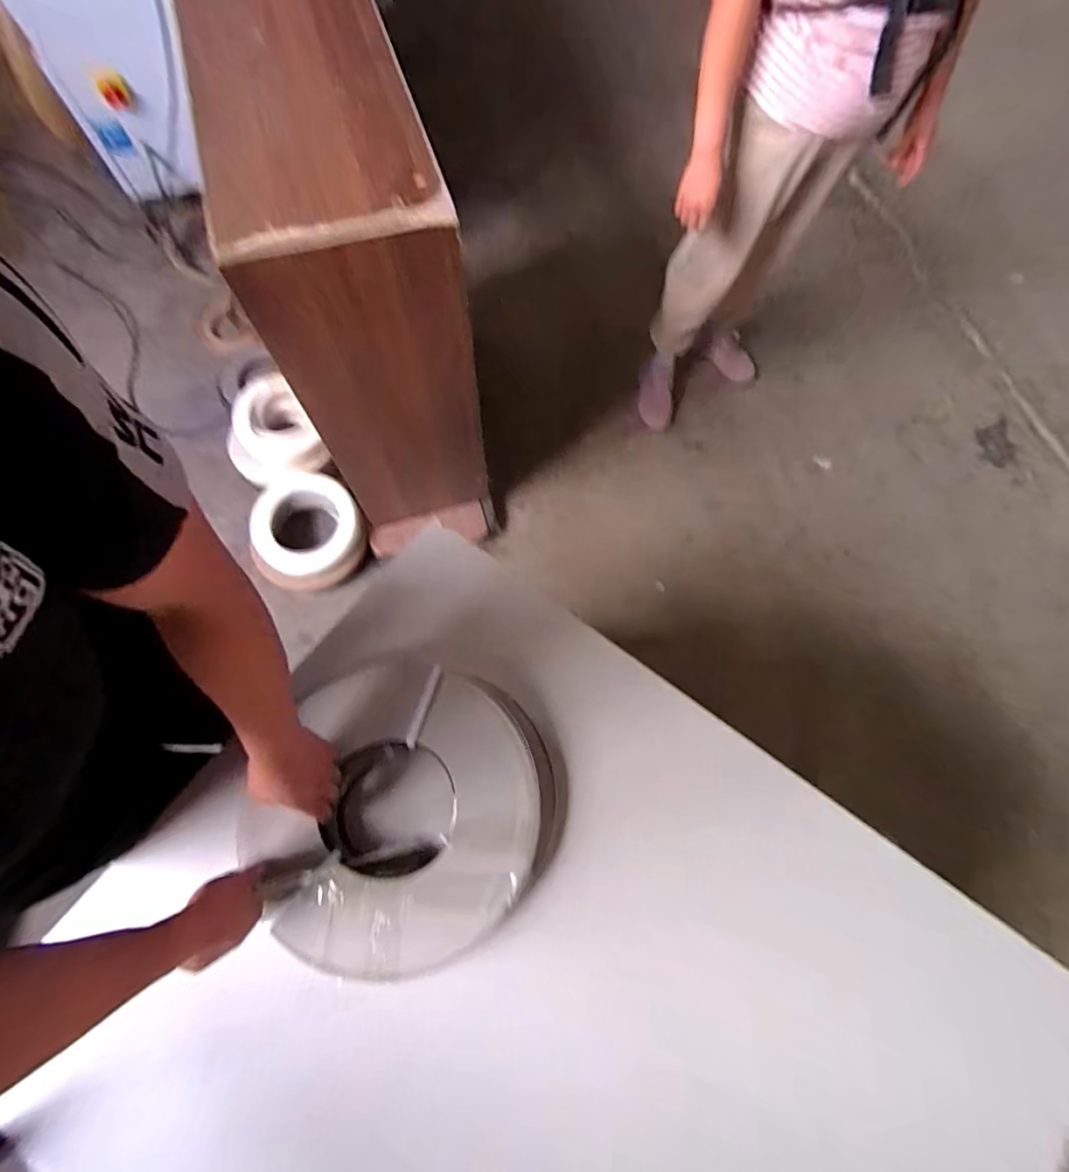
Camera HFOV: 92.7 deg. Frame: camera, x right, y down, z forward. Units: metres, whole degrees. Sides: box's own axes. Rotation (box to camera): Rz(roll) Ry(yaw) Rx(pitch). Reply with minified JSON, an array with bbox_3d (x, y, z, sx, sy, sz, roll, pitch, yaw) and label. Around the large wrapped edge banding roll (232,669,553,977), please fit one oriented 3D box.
[{"bbox_3d":[-0.181,0.316,0.712,0.397,0.044,0.394,18,68,4],"label":"large wrapped edge banding roll"}]

